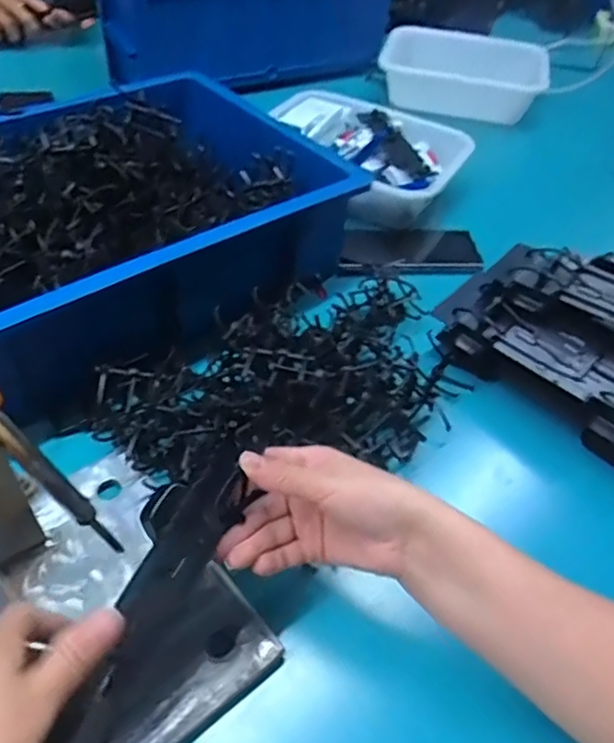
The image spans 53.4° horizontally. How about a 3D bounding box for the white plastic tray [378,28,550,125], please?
[{"bbox_3d":[0.234,-0.455,0.927,0.248,0.090,0.132,19,47,11],"label":"white plastic tray"}]

